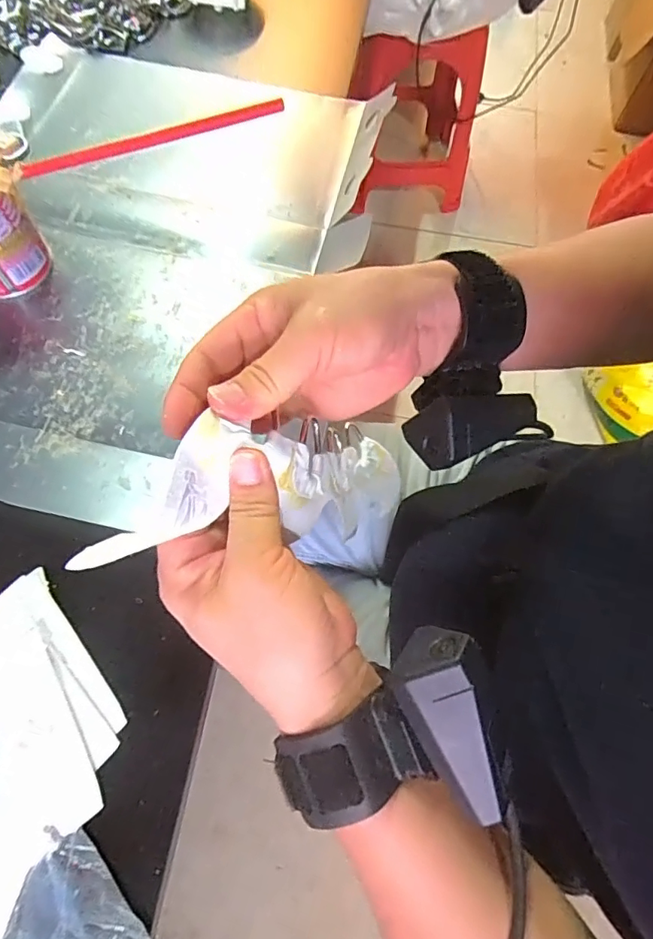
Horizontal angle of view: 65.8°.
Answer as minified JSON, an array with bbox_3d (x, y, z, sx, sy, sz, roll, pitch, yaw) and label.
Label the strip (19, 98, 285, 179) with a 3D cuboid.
[{"bbox_3d":[-0.103,-0.181,0.277,0.165,0.008,0.006,-2,66,17],"label":"strip"}]

